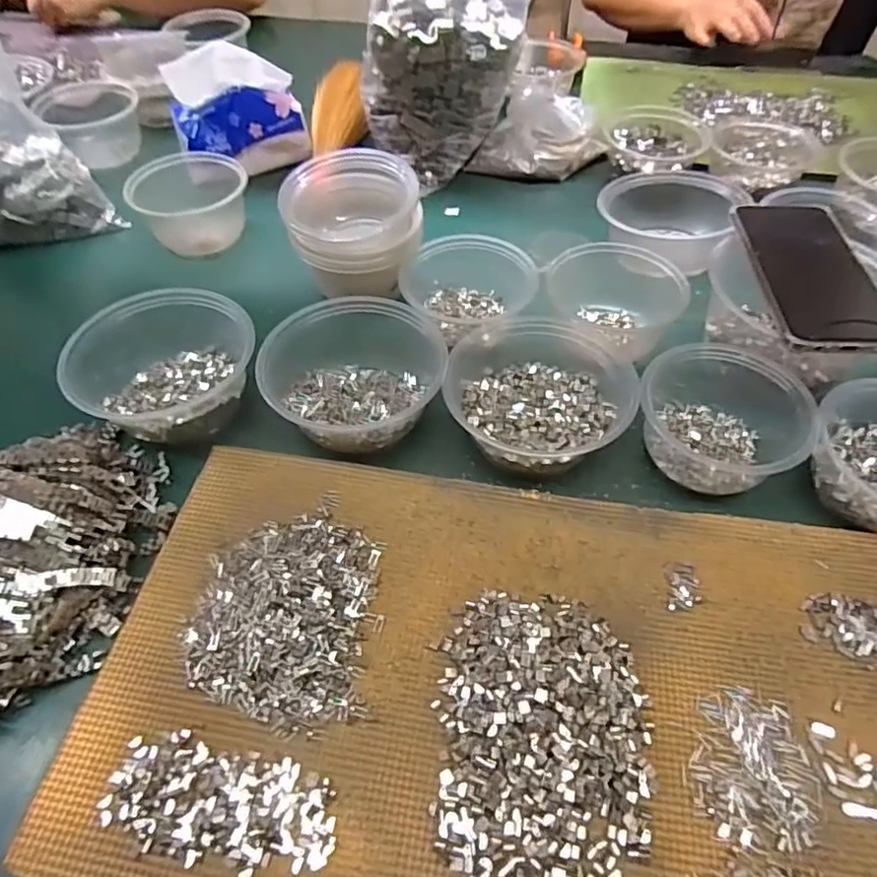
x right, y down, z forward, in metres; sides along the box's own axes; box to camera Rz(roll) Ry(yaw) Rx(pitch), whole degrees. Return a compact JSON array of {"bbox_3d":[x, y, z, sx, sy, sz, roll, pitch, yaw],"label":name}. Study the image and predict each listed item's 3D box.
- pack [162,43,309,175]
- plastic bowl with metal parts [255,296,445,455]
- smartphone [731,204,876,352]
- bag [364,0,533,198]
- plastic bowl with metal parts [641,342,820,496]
[{"bbox_3d":[-0.225,-0.365,0.662,0.145,0.116,0.060,-11,54,-8],"label":"pack"},{"bbox_3d":[-0.069,-0.058,0.457,0.132,0.061,0.137,0,51,0],"label":"plastic bowl with metal parts"},{"bbox_3d":[0.275,-0.124,0.437,0.077,0.013,0.156,1,54,1],"label":"smartphone"},{"bbox_3d":[0.008,-0.406,0.648,0.163,0.192,0.145,11,52,9],"label":"bag"},{"bbox_3d":[0.202,-0.016,0.425,0.101,0.056,0.108,0,54,0],"label":"plastic bowl with metal parts"}]

